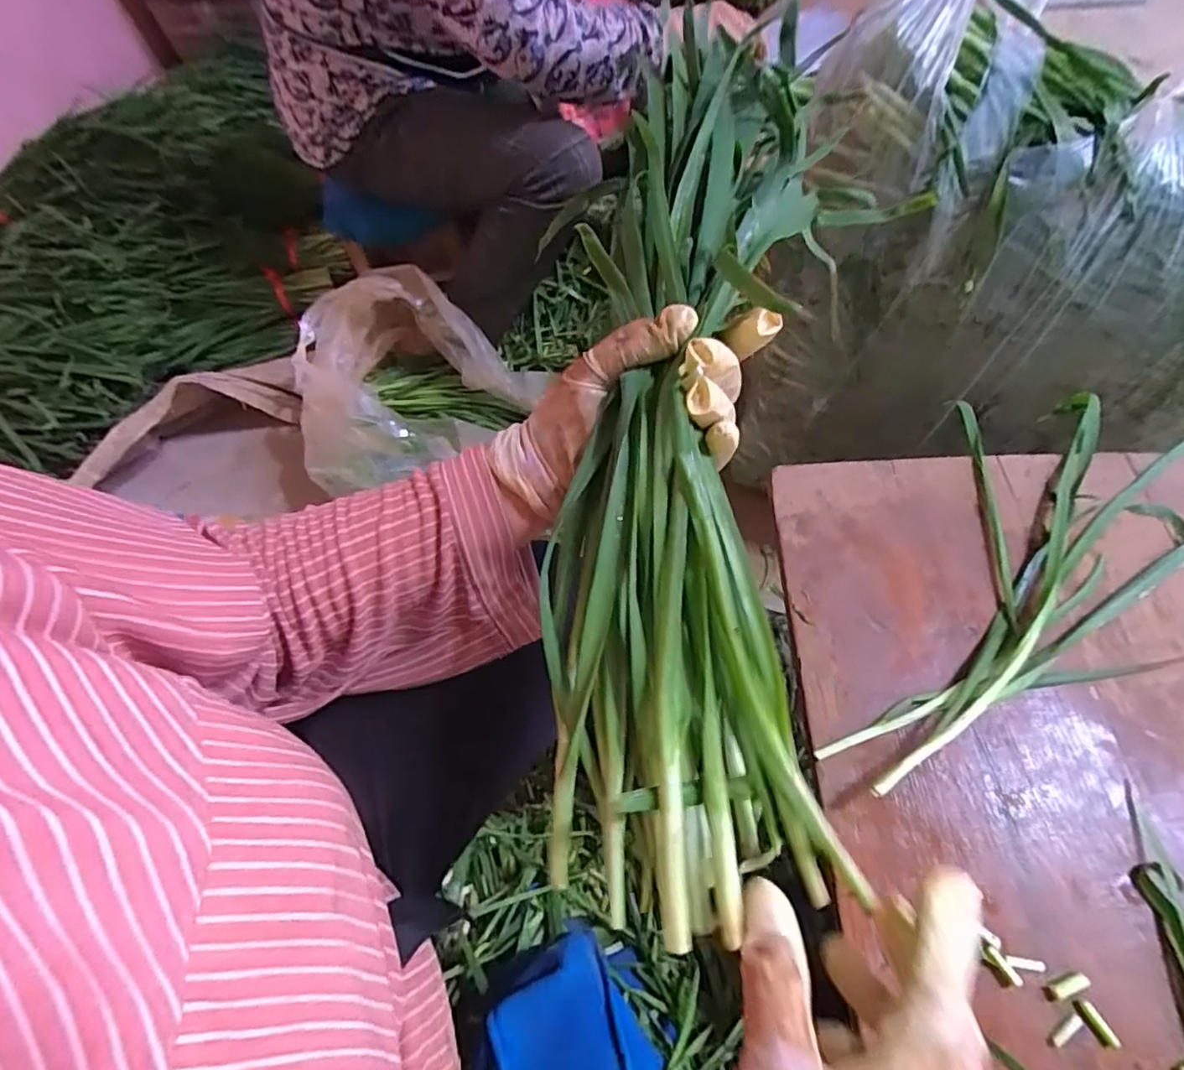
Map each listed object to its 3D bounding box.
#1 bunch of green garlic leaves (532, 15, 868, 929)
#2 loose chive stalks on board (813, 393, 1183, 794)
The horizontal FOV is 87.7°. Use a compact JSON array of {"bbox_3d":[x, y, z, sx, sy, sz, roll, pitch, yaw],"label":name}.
[{"bbox_3d":[0.052,-0.056,0.296,0.127,0.081,0.427,4,77,7],"label":"bunch of green garlic leaves"},{"bbox_3d":[0.373,0.025,0.486,0.232,0.029,0.476,32,66,22],"label":"loose chive stalks on board"}]

